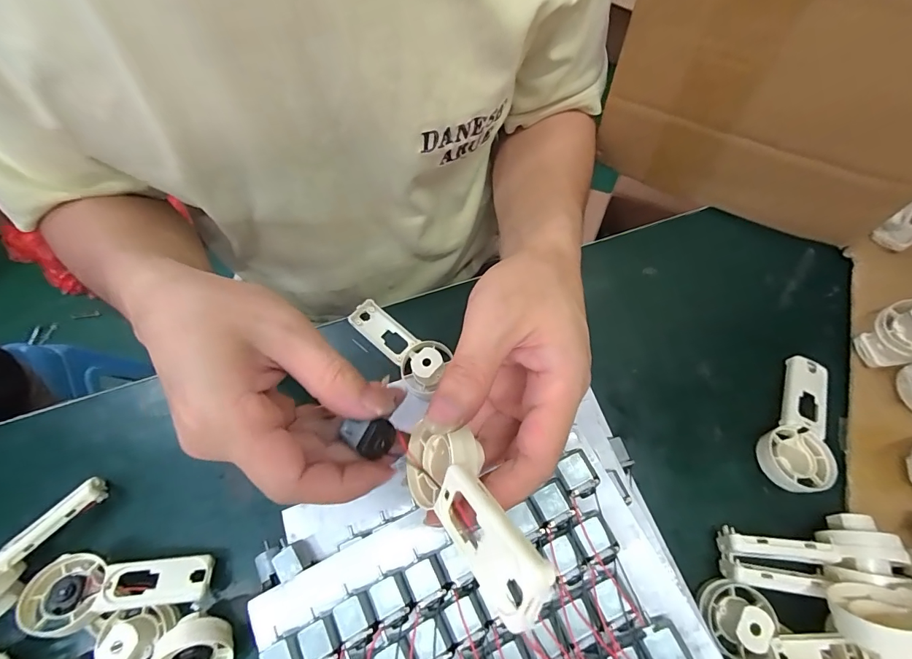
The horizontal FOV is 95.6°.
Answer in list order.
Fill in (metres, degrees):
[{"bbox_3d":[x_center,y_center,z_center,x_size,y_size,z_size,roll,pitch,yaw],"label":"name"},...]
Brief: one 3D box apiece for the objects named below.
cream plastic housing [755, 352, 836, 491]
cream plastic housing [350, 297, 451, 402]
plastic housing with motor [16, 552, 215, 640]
[{"bbox_3d":[0.229,0.063,0.274,0.041,0.021,0.092,30,73,11],"label":"cream plastic housing"},{"bbox_3d":[-0.039,0.012,0.303,0.037,0.025,0.095,-42,55,-13],"label":"cream plastic housing"},{"bbox_3d":[-0.196,0.152,0.248,0.090,0.037,0.038,-8,70,-2],"label":"plastic housing with motor"}]

